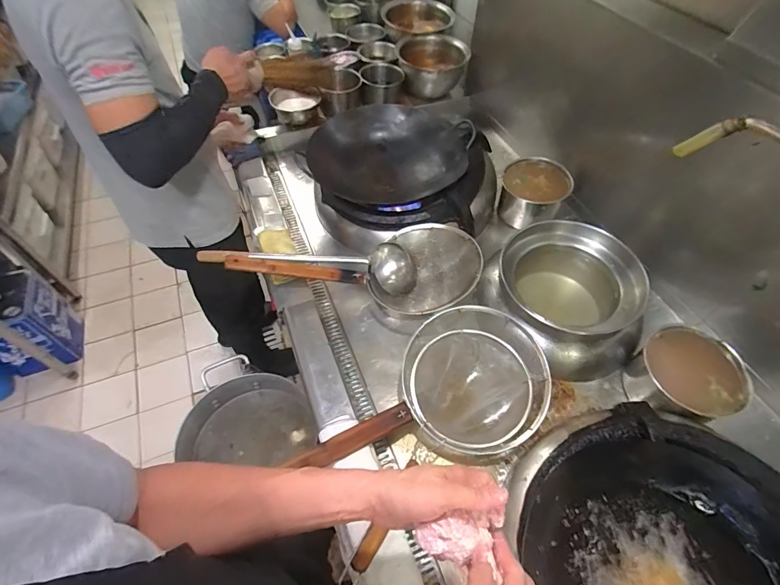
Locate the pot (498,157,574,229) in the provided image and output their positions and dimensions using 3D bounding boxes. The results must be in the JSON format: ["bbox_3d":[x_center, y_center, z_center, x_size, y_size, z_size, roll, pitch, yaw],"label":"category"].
[{"bbox_3d":[0.412,-0.281,1.156,0.173,0.146,0.166,0,54,0],"label":"pot"}]

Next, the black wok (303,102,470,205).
[{"bbox_3d":[-0.007,-0.418,1.176,0.467,0.117,0.367,9,55,6],"label":"black wok"}]

